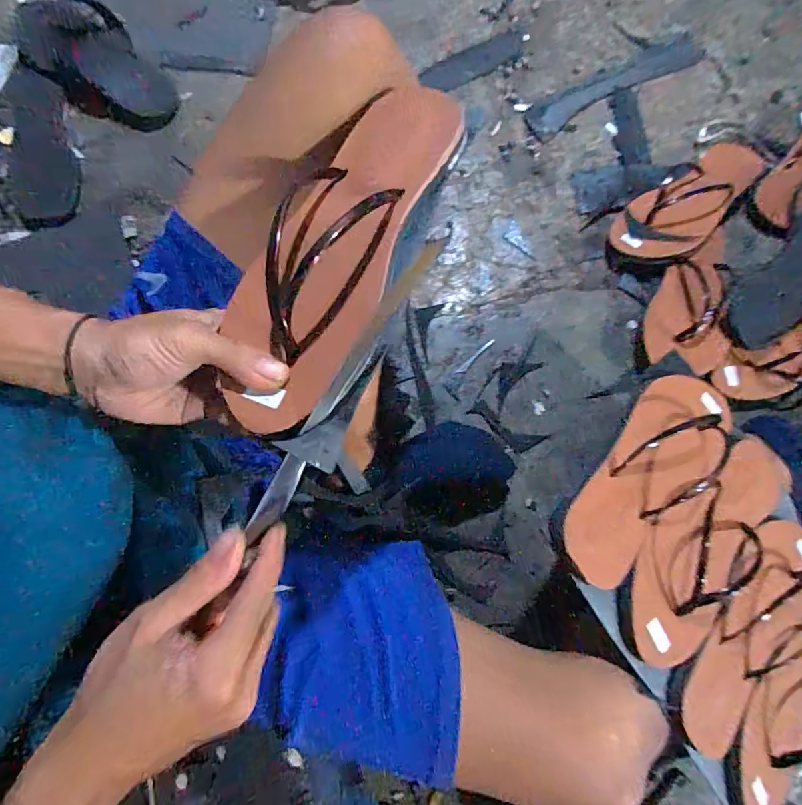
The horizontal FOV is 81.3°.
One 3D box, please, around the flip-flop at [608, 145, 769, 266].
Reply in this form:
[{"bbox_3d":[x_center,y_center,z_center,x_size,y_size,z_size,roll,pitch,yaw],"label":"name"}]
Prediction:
[{"bbox_3d":[0.384,-0.262,0.607,0.265,0.046,0.099,-37,80,-6],"label":"flip-flop"}]

